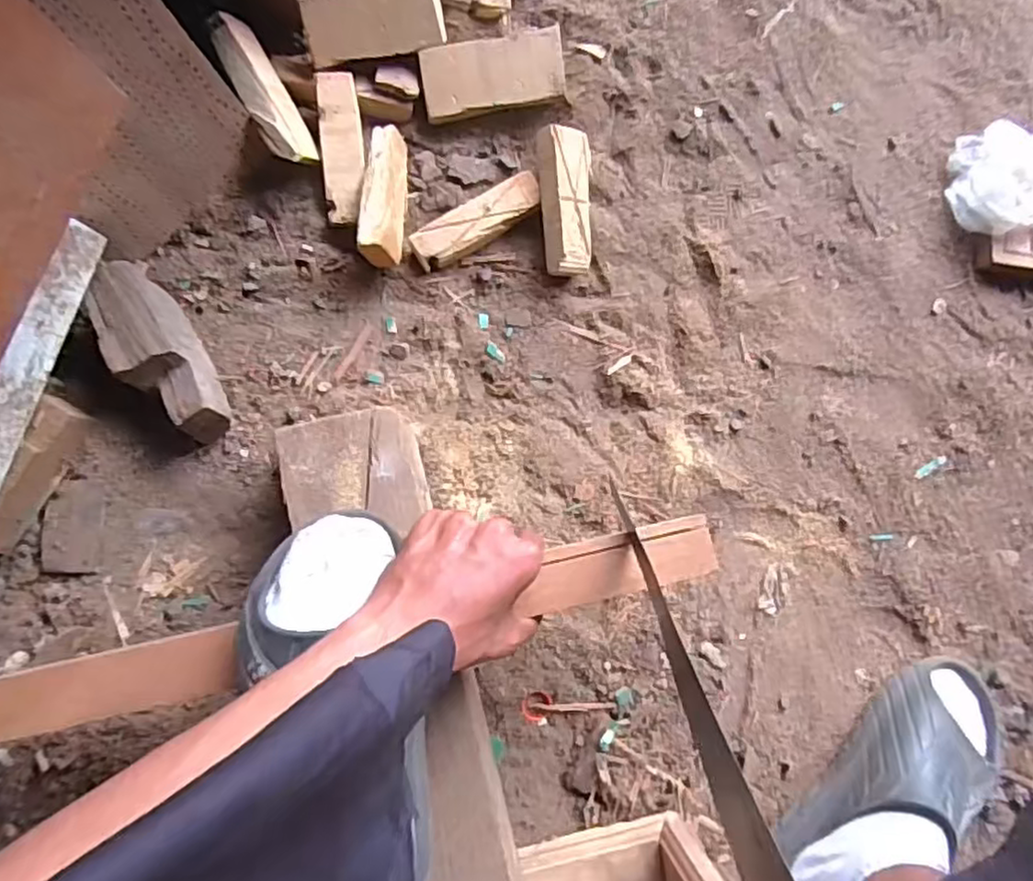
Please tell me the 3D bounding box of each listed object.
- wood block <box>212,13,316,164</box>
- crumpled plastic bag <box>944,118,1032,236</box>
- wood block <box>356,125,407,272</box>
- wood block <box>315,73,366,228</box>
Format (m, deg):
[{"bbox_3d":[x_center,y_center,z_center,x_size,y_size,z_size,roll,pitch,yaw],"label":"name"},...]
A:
[{"bbox_3d":[-0.212,-0.289,0.571,0.037,0.032,0.122,-29,105,-6],"label":"wood block"},{"bbox_3d":[0.472,-0.257,0.661,0.086,0.043,0.110,-10,89,-6],"label":"crumpled plastic bag"},{"bbox_3d":[-0.117,-0.216,0.603,0.035,0.040,0.127,4,88,-6],"label":"wood block"},{"bbox_3d":[-0.153,-0.258,0.596,0.035,0.017,0.125,-3,89,-6],"label":"wood block"}]

